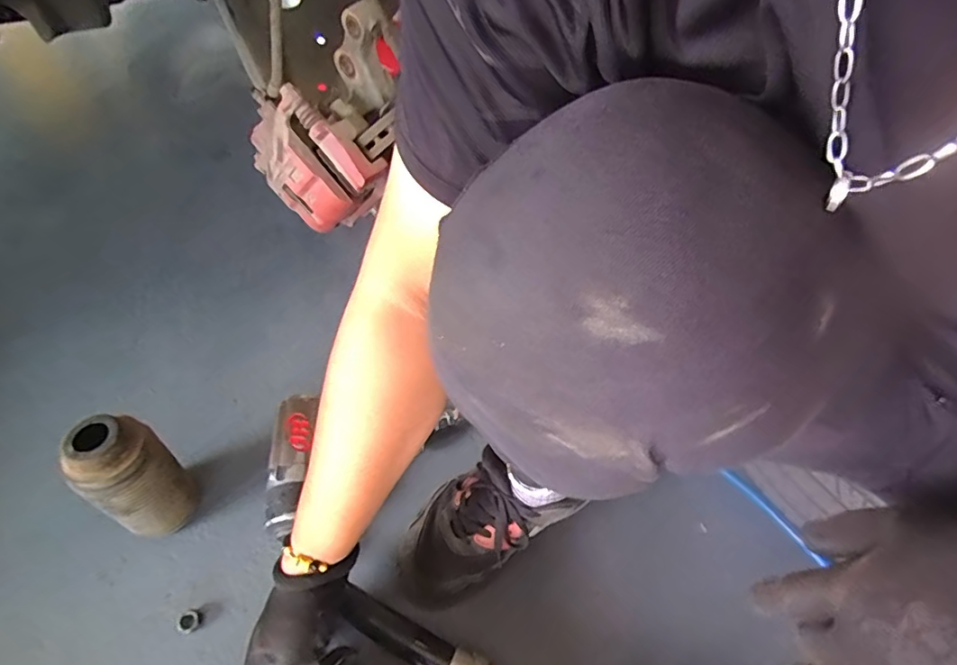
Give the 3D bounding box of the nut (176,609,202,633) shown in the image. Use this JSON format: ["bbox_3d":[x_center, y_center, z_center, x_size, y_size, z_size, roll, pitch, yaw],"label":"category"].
[{"bbox_3d":[-0.296,0.295,0.521,0.020,0.010,0.020,3,51,-3],"label":"nut"}]

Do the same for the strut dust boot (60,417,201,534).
[{"bbox_3d":[-0.346,0.152,0.520,0.063,0.170,0.073,36,56,22],"label":"strut dust boot"}]

